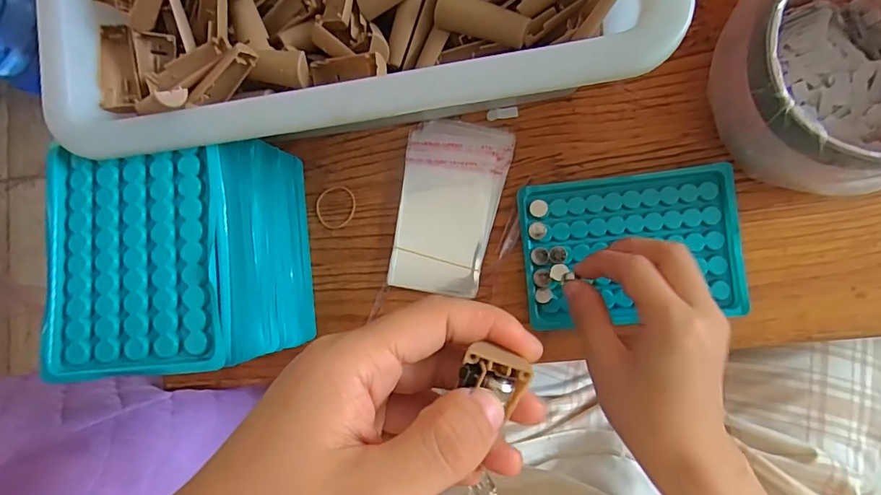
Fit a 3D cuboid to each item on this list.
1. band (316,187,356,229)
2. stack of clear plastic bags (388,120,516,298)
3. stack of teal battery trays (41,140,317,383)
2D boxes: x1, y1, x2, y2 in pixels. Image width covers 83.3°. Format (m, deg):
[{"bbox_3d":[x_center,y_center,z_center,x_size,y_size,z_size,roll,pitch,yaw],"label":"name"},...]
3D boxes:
[{"bbox_3d":[-0.076,-0.029,0.360,0.029,0.004,0.031,0,88,9],"label":"band"},{"bbox_3d":[0.006,-0.028,0.343,0.069,0.007,0.117,9,89,9],"label":"stack of clear plastic bags"},{"bbox_3d":[-0.145,0.005,0.300,0.097,0.107,0.121,-6,87,9],"label":"stack of teal battery trays"}]

